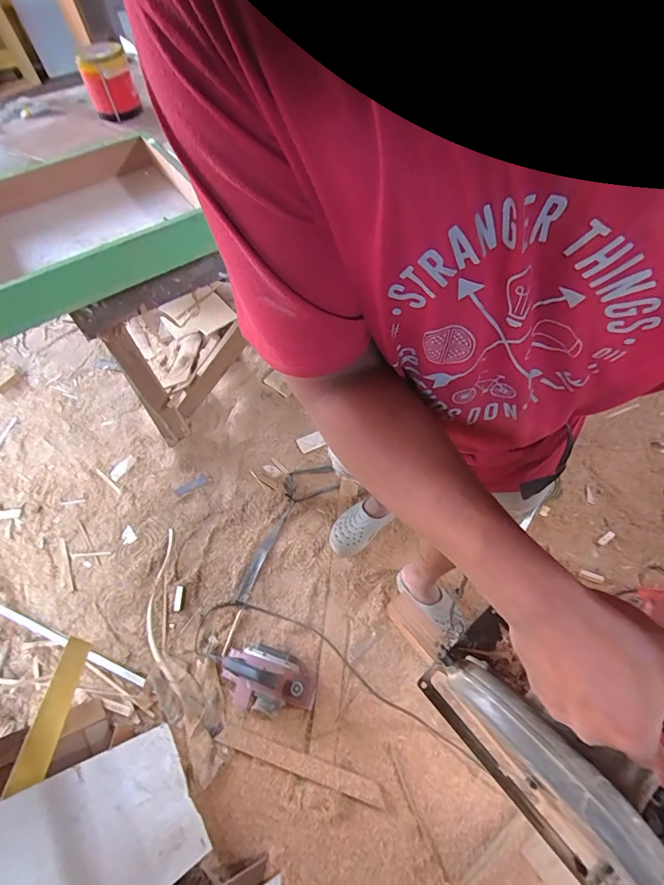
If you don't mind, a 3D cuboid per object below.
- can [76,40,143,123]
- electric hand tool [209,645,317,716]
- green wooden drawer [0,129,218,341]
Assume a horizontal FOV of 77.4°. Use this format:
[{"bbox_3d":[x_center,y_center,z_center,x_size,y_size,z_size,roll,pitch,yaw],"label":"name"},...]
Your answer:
[{"bbox_3d":[-0.732,-1.195,1.371,0.140,0.172,0.160,-18,58,-6],"label":"can"},{"bbox_3d":[-0.200,0.629,1.111,0.307,0.130,0.157,14,60,13],"label":"electric hand tool"},{"bbox_3d":[-0.625,-0.553,1.013,0.539,0.101,0.549,-36,62,-16],"label":"green wooden drawer"}]

